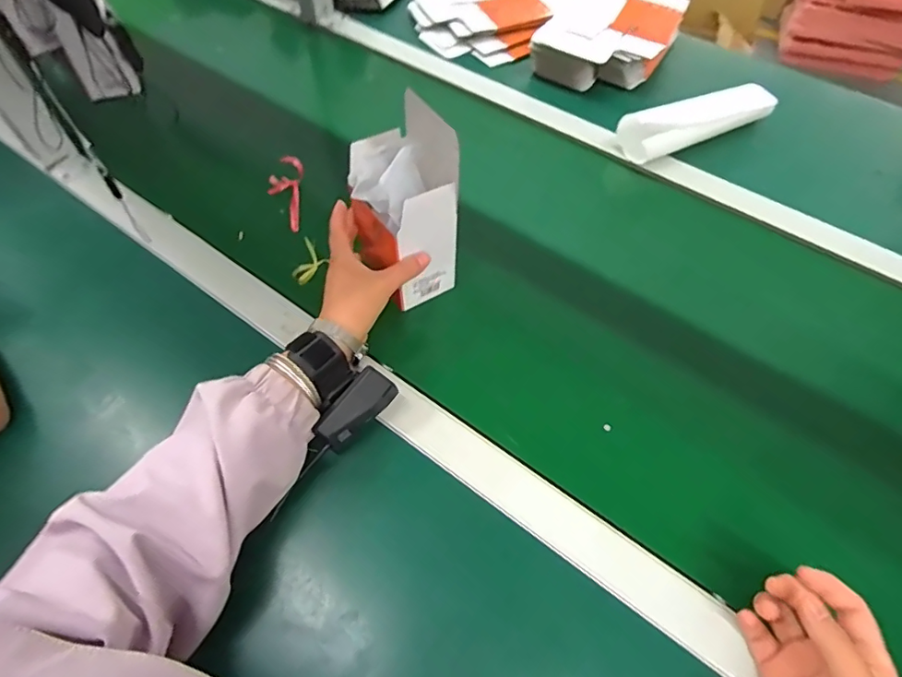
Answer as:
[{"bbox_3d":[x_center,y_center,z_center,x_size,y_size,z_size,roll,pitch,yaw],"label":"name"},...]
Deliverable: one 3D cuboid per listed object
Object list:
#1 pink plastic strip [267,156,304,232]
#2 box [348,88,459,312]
[{"bbox_3d":[-0.185,-0.166,0.592,0.043,0.029,0.090,-14,59,-9],"label":"pink plastic strip"},{"bbox_3d":[-0.043,-0.121,0.469,0.076,0.170,0.092,-28,62,-17],"label":"box"}]

